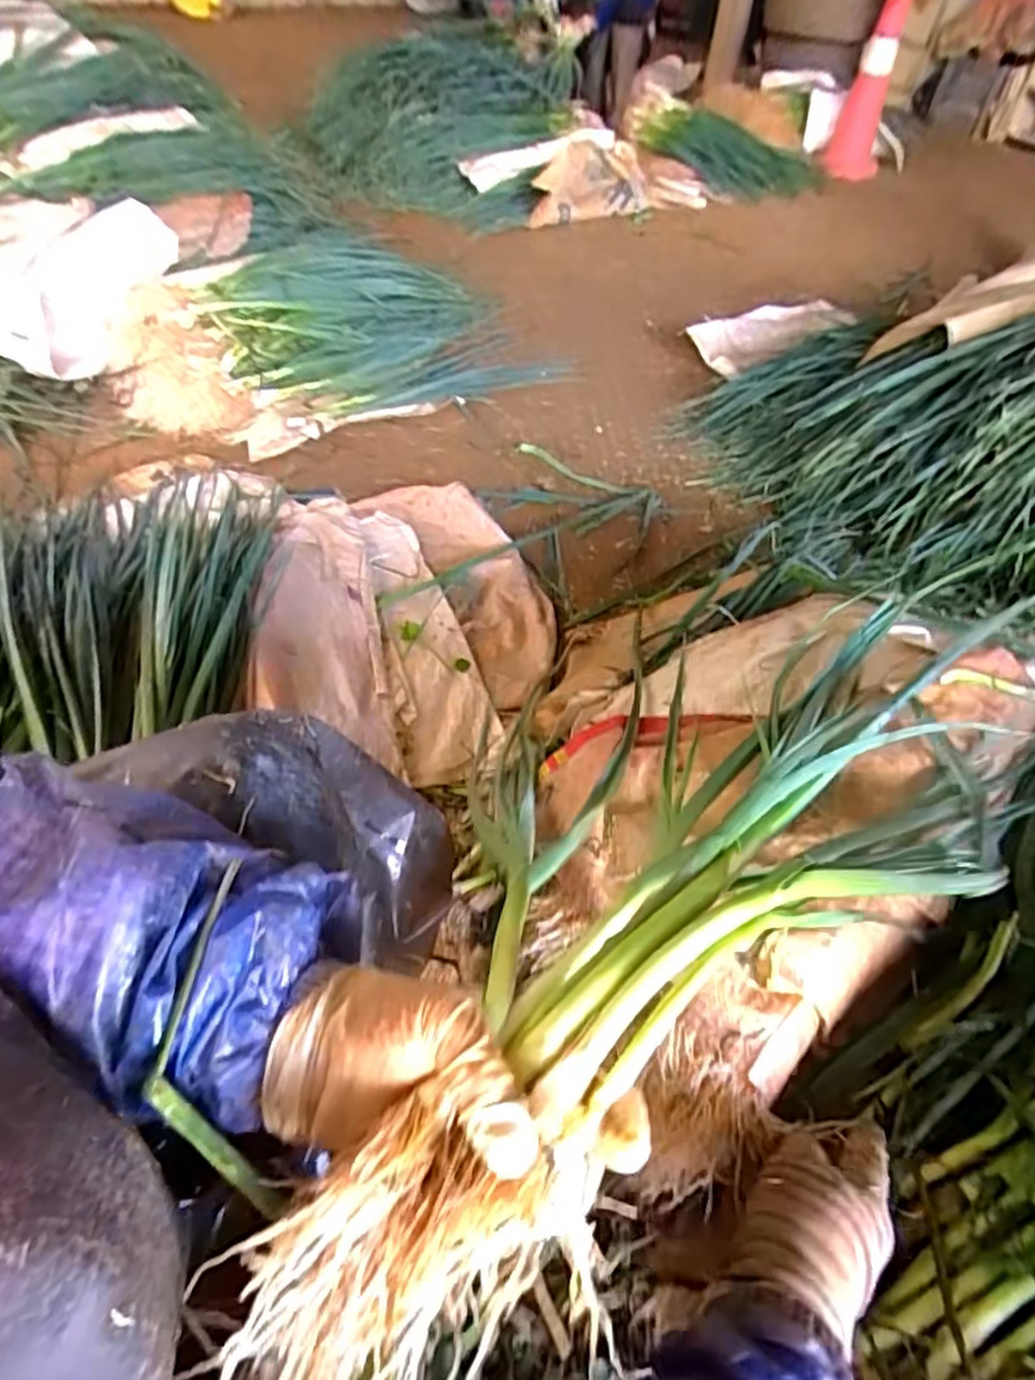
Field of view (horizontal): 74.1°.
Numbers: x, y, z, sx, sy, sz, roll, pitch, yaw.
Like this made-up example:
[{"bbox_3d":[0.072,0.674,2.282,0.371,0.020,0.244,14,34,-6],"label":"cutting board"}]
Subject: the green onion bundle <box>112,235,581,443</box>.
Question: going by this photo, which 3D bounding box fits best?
[{"bbox_3d":[-0.438,-0.827,1.532,0.881,0.145,0.686,-18,54,-19],"label":"green onion bundle"}]

